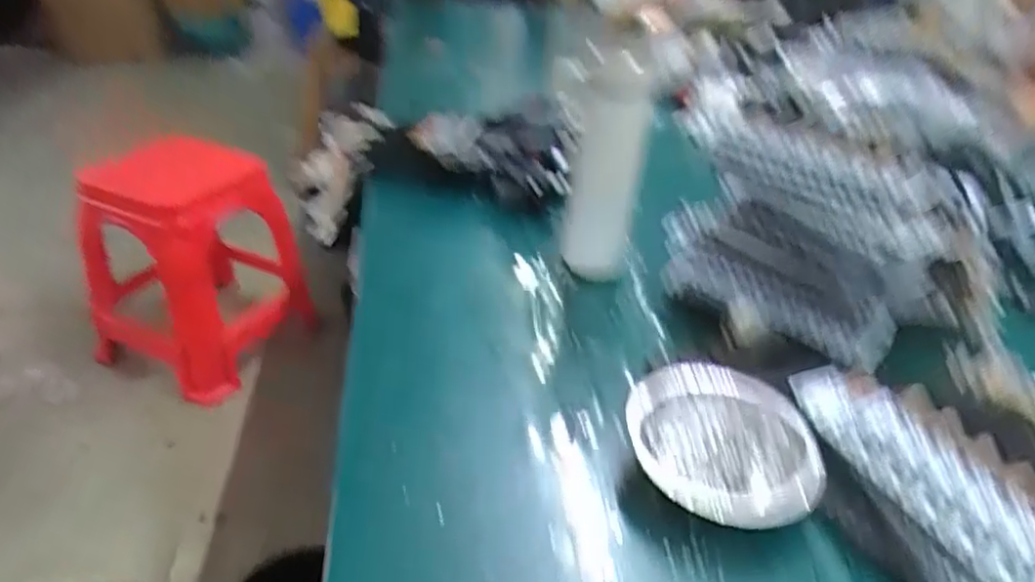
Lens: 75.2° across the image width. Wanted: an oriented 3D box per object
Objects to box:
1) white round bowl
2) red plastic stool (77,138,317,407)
[{"bbox_3d":[0.149,0.112,0.493,0.136,0.041,0.120,26,40,28],"label":"white round bowl"},{"bbox_3d":[-0.722,-0.061,1.535,0.357,0.446,0.363,17,36,17],"label":"red plastic stool"}]

